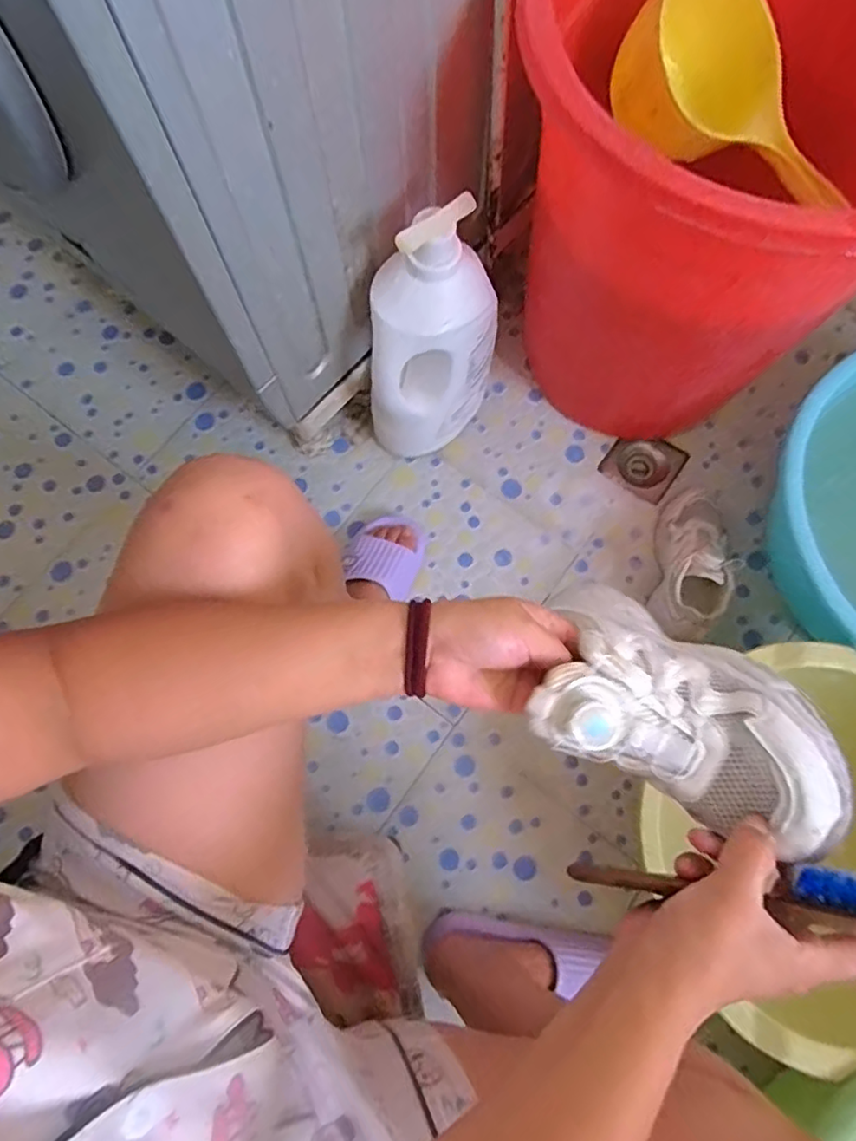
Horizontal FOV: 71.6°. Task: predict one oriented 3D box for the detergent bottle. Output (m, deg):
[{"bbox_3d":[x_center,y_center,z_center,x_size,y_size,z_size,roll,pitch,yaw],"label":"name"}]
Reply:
[{"bbox_3d":[0.002,-0.277,0.740,0.126,0.333,0.146,23,76,6],"label":"detergent bottle"}]

